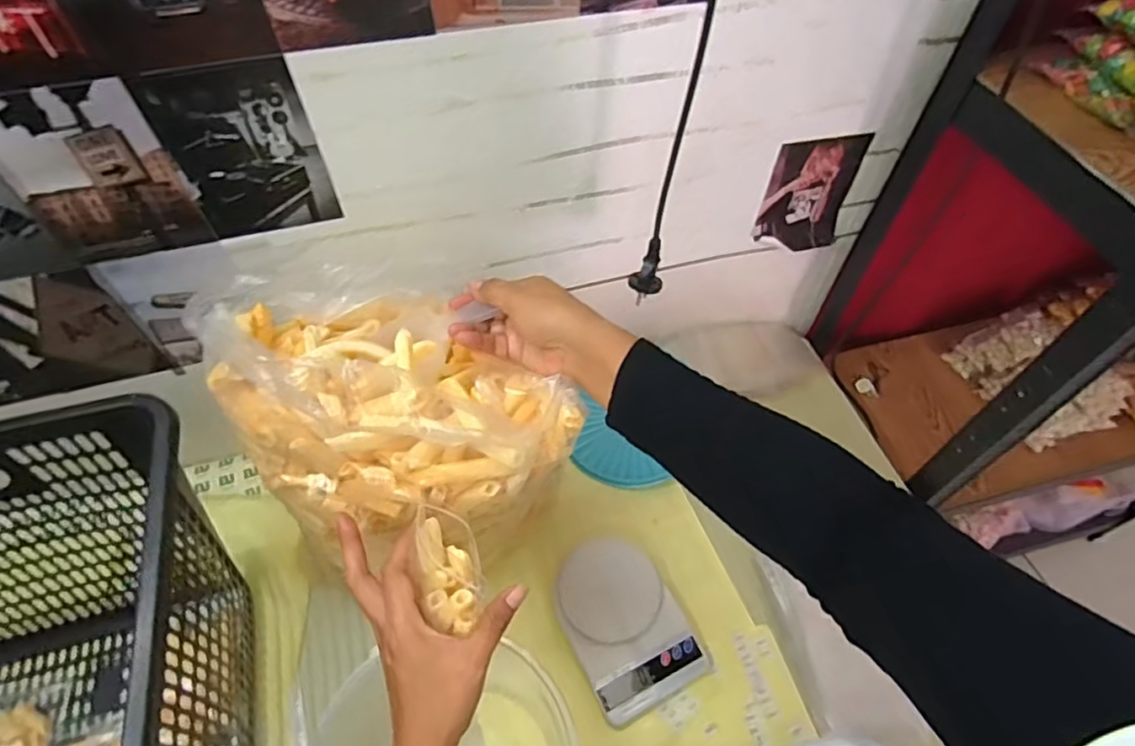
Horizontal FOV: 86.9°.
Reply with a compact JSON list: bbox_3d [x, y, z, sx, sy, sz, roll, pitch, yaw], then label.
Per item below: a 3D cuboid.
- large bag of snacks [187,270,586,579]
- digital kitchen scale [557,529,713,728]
[{"bbox_3d":[-0.153,0.022,0.495,0.293,0.132,0.198,36,62,23],"label":"large bag of snacks"},{"bbox_3d":[0.065,0.274,0.674,0.132,0.042,0.179,-22,57,-15],"label":"digital kitchen scale"}]

